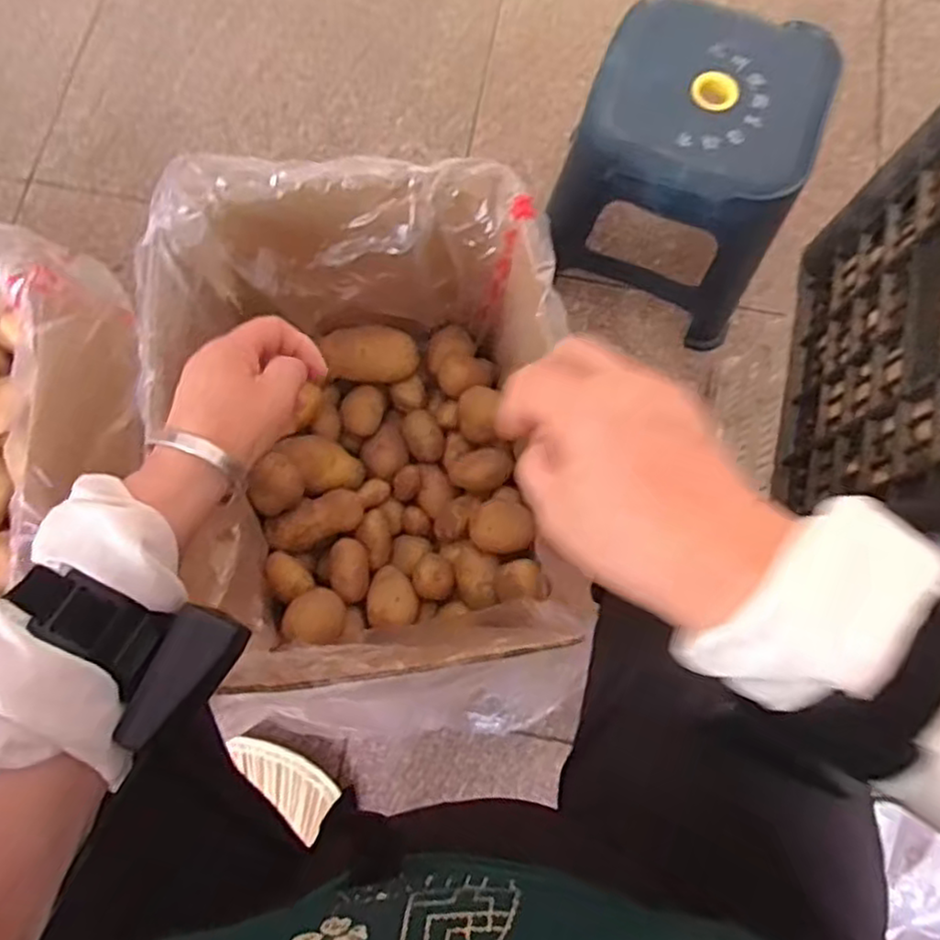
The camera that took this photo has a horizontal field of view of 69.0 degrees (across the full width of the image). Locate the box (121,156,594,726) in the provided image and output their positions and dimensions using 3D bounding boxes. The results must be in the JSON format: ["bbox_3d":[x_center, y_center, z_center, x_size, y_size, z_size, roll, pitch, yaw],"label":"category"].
[{"bbox_3d":[-0.094,0.000,0.657,0.325,0.277,0.468,-2,78,-2],"label":"box"}]

